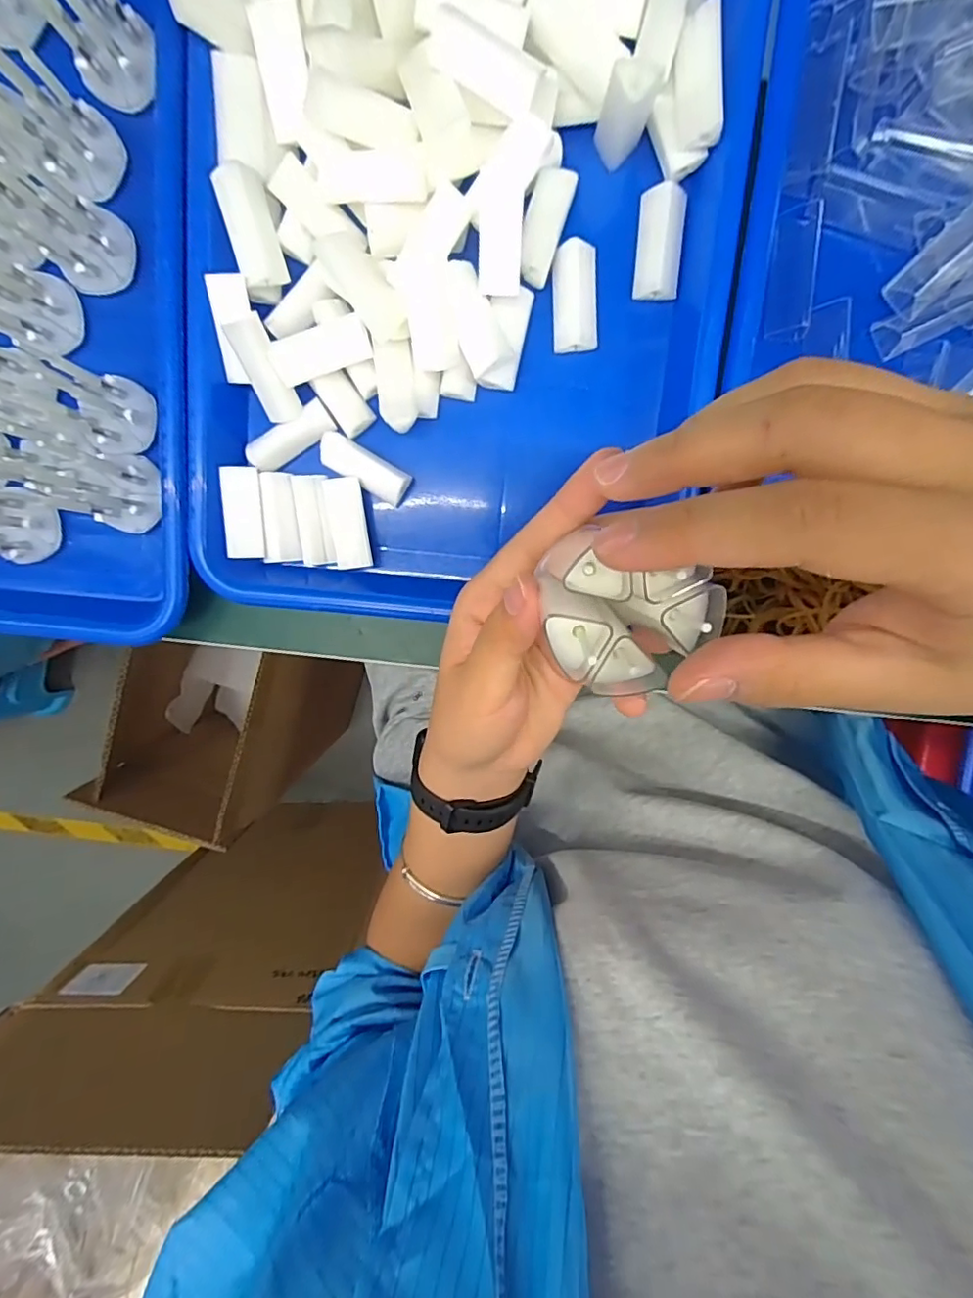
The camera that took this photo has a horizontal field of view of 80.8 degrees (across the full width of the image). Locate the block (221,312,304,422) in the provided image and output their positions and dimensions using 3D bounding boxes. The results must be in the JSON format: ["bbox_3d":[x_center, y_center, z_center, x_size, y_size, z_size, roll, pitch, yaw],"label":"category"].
[{"bbox_3d":[-0.106,-0.132,0.273,0.017,0.015,0.047,-18,125,5],"label":"block"}]

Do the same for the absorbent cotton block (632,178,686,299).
[{"bbox_3d":[0.084,-0.194,0.273,0.021,0.011,0.046,3,99,2],"label":"absorbent cotton block"}]

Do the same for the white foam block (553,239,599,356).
[{"bbox_3d":[0.044,-0.170,0.276,0.022,0.013,0.045,-2,99,2],"label":"white foam block"}]

